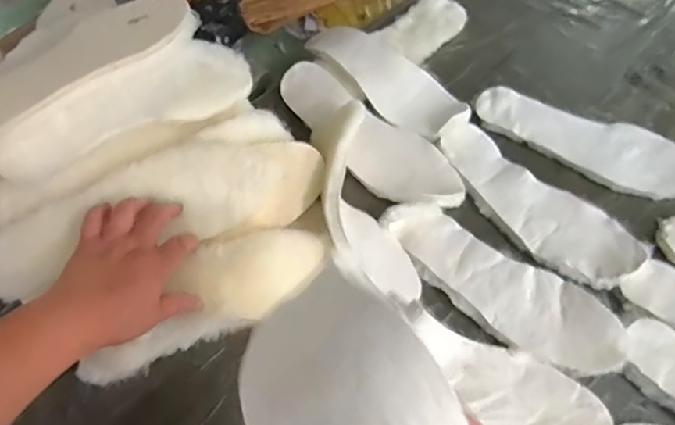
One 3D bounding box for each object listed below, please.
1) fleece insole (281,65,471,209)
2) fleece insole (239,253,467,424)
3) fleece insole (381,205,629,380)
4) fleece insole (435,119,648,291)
[{"bbox_3d":[0.034,-0.091,0.681,0.272,0.033,0.093,35,66,21],"label":"fleece insole"},{"bbox_3d":[0.005,0.097,0.265,0.098,0.014,0.132,-43,63,1],"label":"fleece insole"},{"bbox_3d":[0.171,0.075,0.590,0.270,0.016,0.093,32,65,19],"label":"fleece insole"},{"bbox_3d":[0.225,-0.013,0.643,0.256,0.018,0.096,38,67,22],"label":"fleece insole"}]

